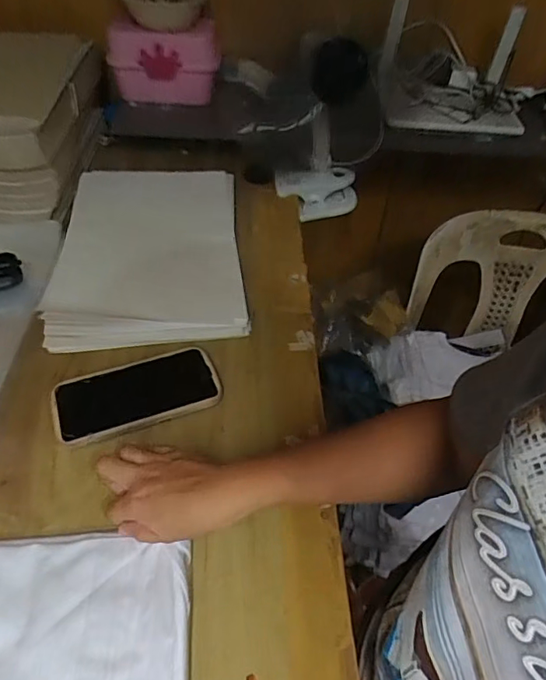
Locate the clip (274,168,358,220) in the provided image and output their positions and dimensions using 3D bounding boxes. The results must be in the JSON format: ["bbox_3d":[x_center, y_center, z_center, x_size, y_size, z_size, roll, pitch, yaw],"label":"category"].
[{"bbox_3d":[0.071,-0.236,0.812,0.133,0.068,0.041,-8,48,-12],"label":"clip"}]

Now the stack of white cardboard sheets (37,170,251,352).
[{"bbox_3d":[-0.157,-0.130,0.660,0.225,0.035,0.343,-2,47,-8],"label":"stack of white cardboard sheets"}]

